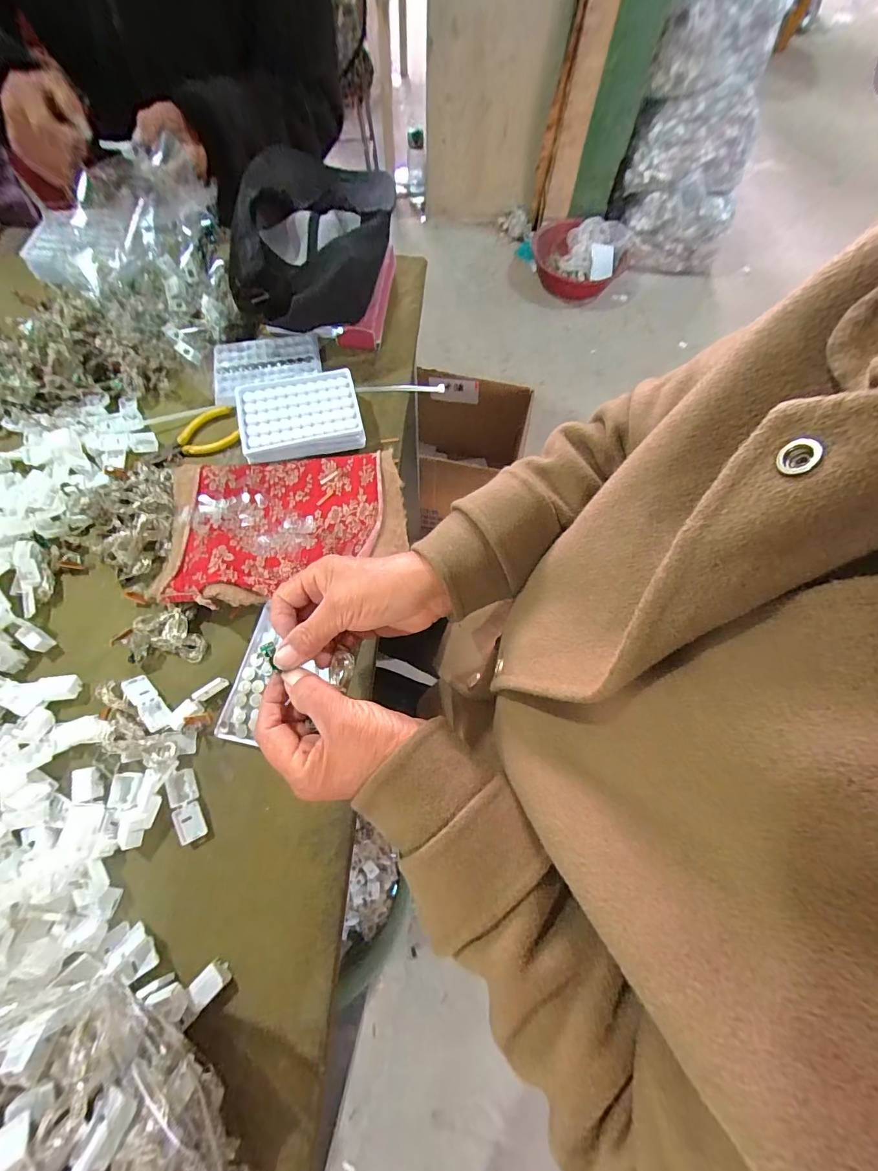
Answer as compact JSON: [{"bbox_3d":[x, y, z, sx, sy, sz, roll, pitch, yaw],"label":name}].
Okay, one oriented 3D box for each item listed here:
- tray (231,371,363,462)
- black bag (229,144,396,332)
[{"bbox_3d":[-0.158,-0.193,0.476,0.131,0.024,0.102,-15,70,-8],"label":"tray"},{"bbox_3d":[-0.143,-0.428,0.503,0.165,0.076,0.236,0,68,-3],"label":"black bag"}]

